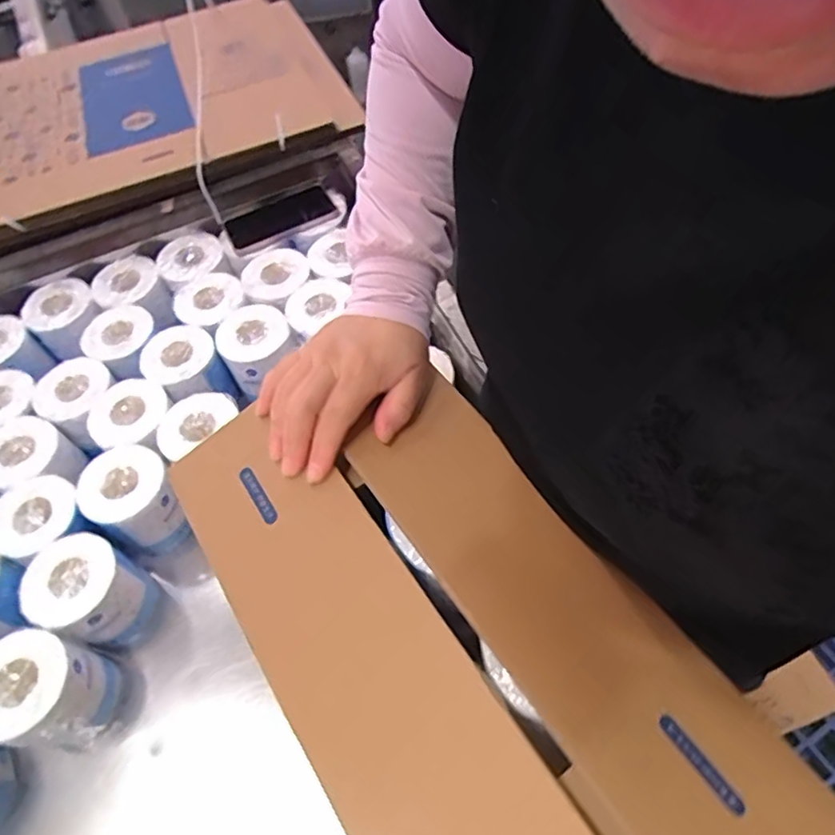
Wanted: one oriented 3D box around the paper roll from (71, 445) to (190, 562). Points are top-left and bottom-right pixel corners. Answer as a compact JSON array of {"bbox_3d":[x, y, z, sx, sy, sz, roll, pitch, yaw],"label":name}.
[{"bbox_3d":[-0.331,0.104,0.713,0.098,0.118,0.097,38,67,26],"label":"paper roll"}]

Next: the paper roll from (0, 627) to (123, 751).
[{"bbox_3d":[-0.368,0.276,0.591,0.091,0.107,0.093,-3,56,4],"label":"paper roll"}]

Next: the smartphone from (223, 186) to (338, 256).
[{"bbox_3d":[-0.209,-0.302,0.898,0.163,0.011,0.075,-28,58,-13],"label":"smartphone"}]

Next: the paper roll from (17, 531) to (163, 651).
[{"bbox_3d":[-0.354,0.193,0.648,0.091,0.105,0.093,-3,56,4],"label":"paper roll"}]

